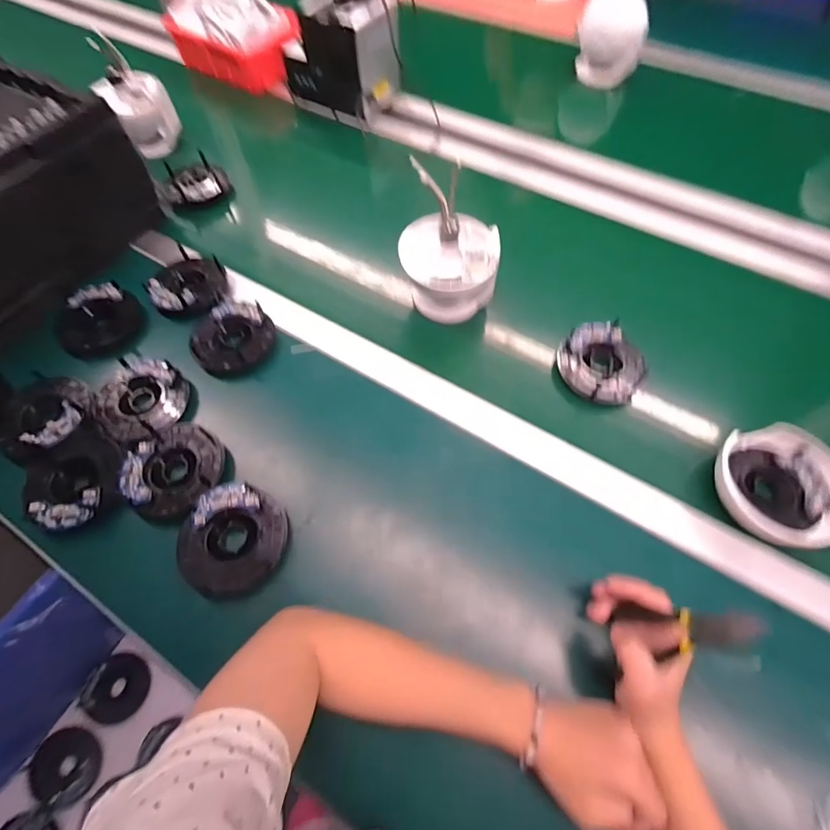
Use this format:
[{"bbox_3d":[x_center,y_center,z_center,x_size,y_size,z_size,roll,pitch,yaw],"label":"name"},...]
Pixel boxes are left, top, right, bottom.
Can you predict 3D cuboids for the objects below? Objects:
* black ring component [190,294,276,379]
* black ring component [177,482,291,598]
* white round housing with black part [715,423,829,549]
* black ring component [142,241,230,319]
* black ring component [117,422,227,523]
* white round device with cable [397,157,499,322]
[{"bbox_3d":[-0.231,-0.100,0.546,0.096,0.036,0.096,0,60,0],"label":"black ring component"},{"bbox_3d":[-0.179,0.120,0.424,0.103,0.024,0.100,0,60,0],"label":"black ring component"},{"bbox_3d":[0.370,0.071,0.434,0.114,0.036,0.117,0,60,0],"label":"white round housing with black part"},{"bbox_3d":[-0.302,-0.179,0.586,0.101,0.034,0.100,1,60,1],"label":"black ring component"},{"bbox_3d":[-0.253,0.056,0.459,0.094,0.022,0.101,0,60,0],"label":"black ring component"},{"bbox_3d":[0.042,-0.212,0.559,0.123,0.119,0.147,-5,60,-3],"label":"white round device with cable"}]

